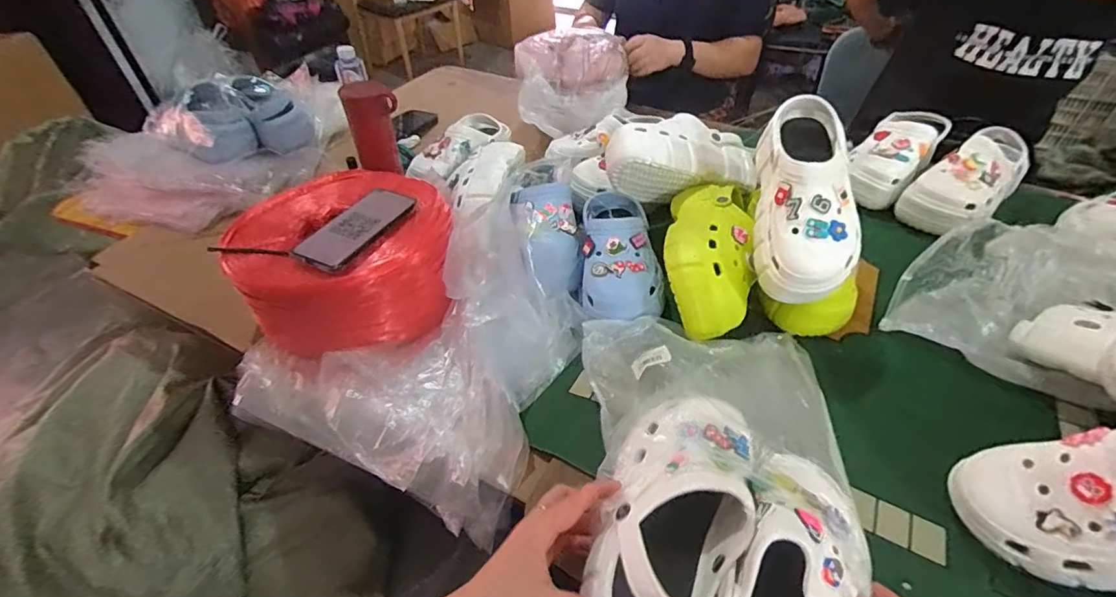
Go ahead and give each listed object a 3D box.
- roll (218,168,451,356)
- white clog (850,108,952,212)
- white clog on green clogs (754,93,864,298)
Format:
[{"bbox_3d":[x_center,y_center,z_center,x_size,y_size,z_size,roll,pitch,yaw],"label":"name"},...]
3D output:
[{"bbox_3d":[-0.278,-0.053,0.675,0.261,0.122,0.244,-33,52,-27],"label":"roll"},{"bbox_3d":[0.587,-0.246,0.885,0.109,0.089,0.236,32,54,30],"label":"white clog"},{"bbox_3d":[0.303,-0.126,0.605,0.109,0.093,0.259,5,74,9],"label":"white clog on green clogs"}]

